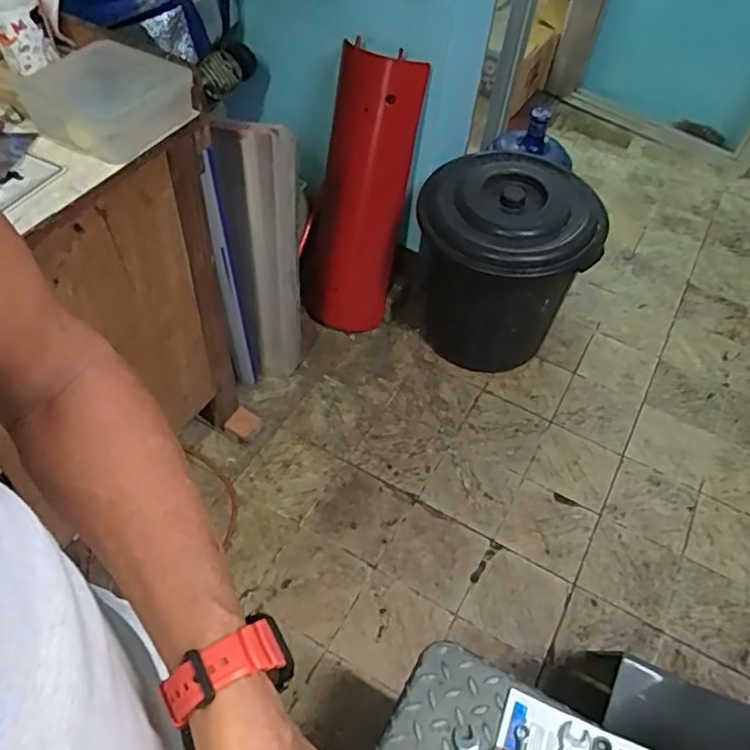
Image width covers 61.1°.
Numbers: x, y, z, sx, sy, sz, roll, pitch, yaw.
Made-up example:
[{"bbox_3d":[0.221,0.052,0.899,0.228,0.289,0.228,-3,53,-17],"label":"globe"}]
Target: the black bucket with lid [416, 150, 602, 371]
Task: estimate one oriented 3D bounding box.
[{"bbox_3d":[0.319,-0.265,1.725,0.422,0.510,0.378,29,54,17],"label":"black bucket with lid"}]

